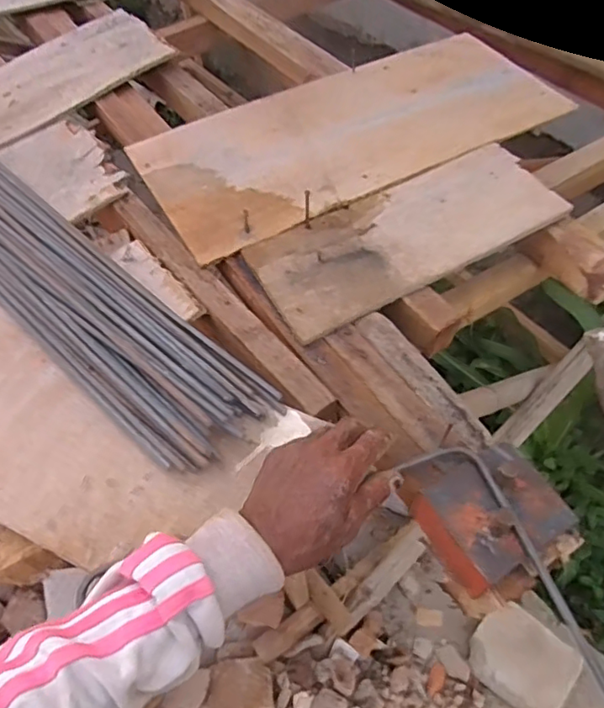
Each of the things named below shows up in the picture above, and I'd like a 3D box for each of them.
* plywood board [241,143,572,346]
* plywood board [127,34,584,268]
[{"bbox_3d":[0.126,-0.140,0.658,0.359,0.013,0.157,-25,58,-15],"label":"plywood board"},{"bbox_3d":[0.071,-0.307,0.775,0.555,0.010,0.249,-26,58,-15],"label":"plywood board"}]

